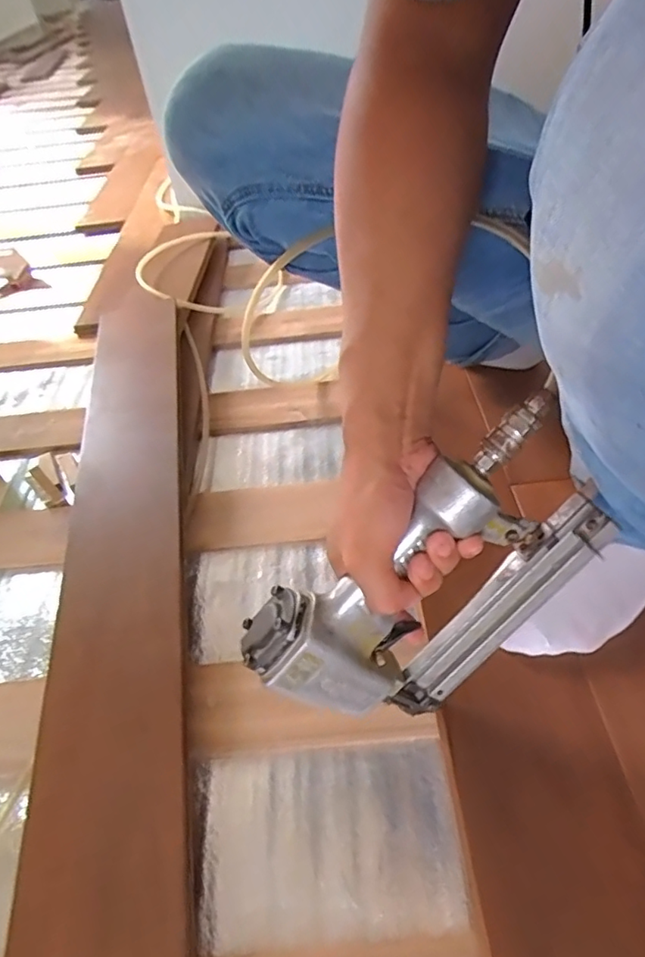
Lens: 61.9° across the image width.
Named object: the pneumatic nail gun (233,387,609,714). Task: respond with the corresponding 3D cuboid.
[{"bbox_3d":[0.081,0.073,0.385,0.254,0.157,0.065,-43,29,7],"label":"pneumatic nail gun"}]

